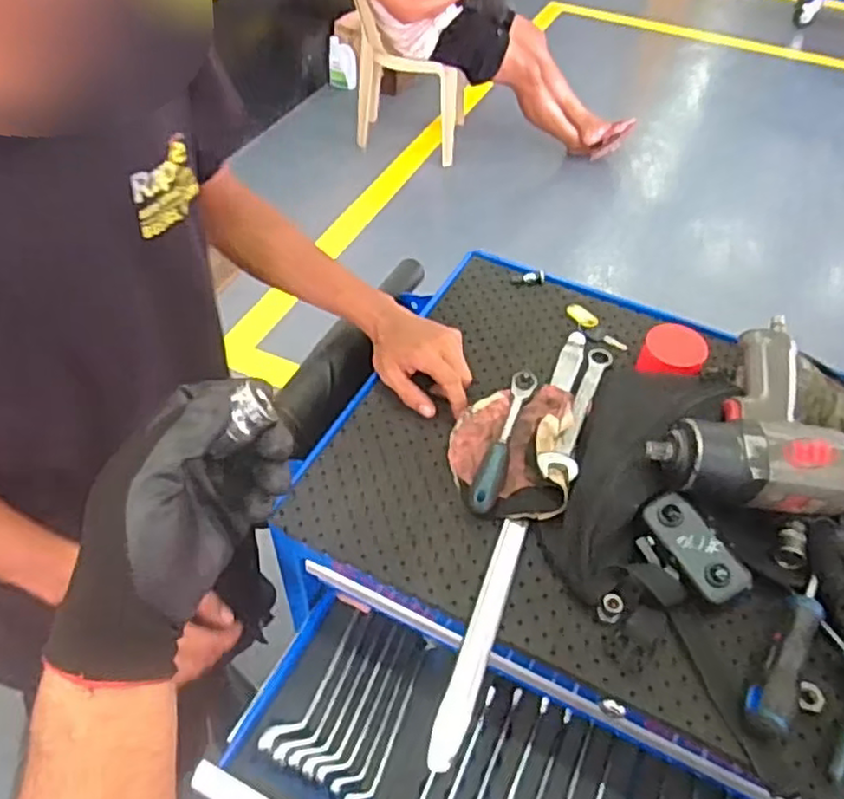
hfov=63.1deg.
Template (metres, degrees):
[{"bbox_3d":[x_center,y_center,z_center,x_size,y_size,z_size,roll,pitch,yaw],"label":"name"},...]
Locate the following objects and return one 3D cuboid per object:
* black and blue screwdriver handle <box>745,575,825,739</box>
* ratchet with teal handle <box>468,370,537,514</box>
[{"bbox_3d":[0.286,0.195,0.538,0.029,0.037,0.131,30,52,19],"label":"black and blue screwdriver handle"},{"bbox_3d":[0.081,0.034,0.668,0.024,0.020,0.183,19,49,10],"label":"ratchet with teal handle"}]

